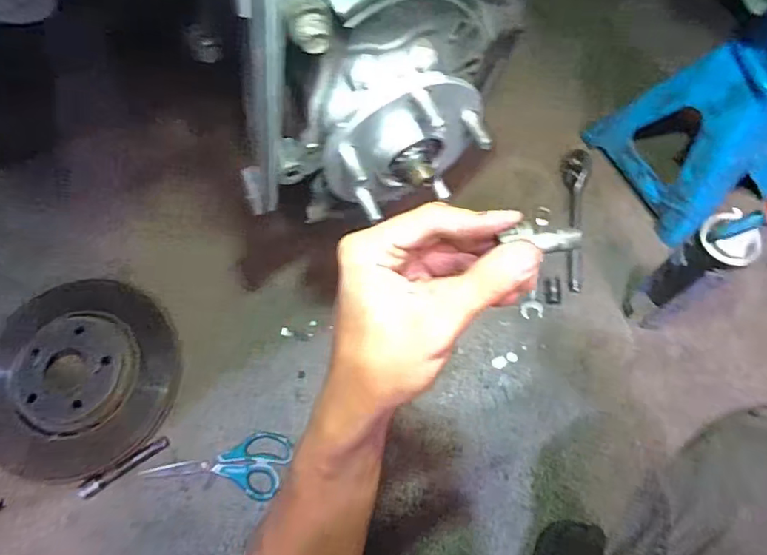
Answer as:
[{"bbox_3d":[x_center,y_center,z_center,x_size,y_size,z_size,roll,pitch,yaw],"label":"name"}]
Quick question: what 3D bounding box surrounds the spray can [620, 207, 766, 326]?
[{"bbox_3d":[0.380,0.004,0.698,0.055,0.241,0.057,-1,68,2],"label":"spray can"}]

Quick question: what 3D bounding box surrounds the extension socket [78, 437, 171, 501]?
[{"bbox_3d":[-0.350,0.256,0.730,0.119,0.014,0.019,-35,71,-11],"label":"extension socket"}]

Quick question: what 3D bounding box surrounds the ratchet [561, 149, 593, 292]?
[{"bbox_3d":[0.301,-0.099,0.852,0.042,0.028,0.244,9,69,6],"label":"ratchet"}]

